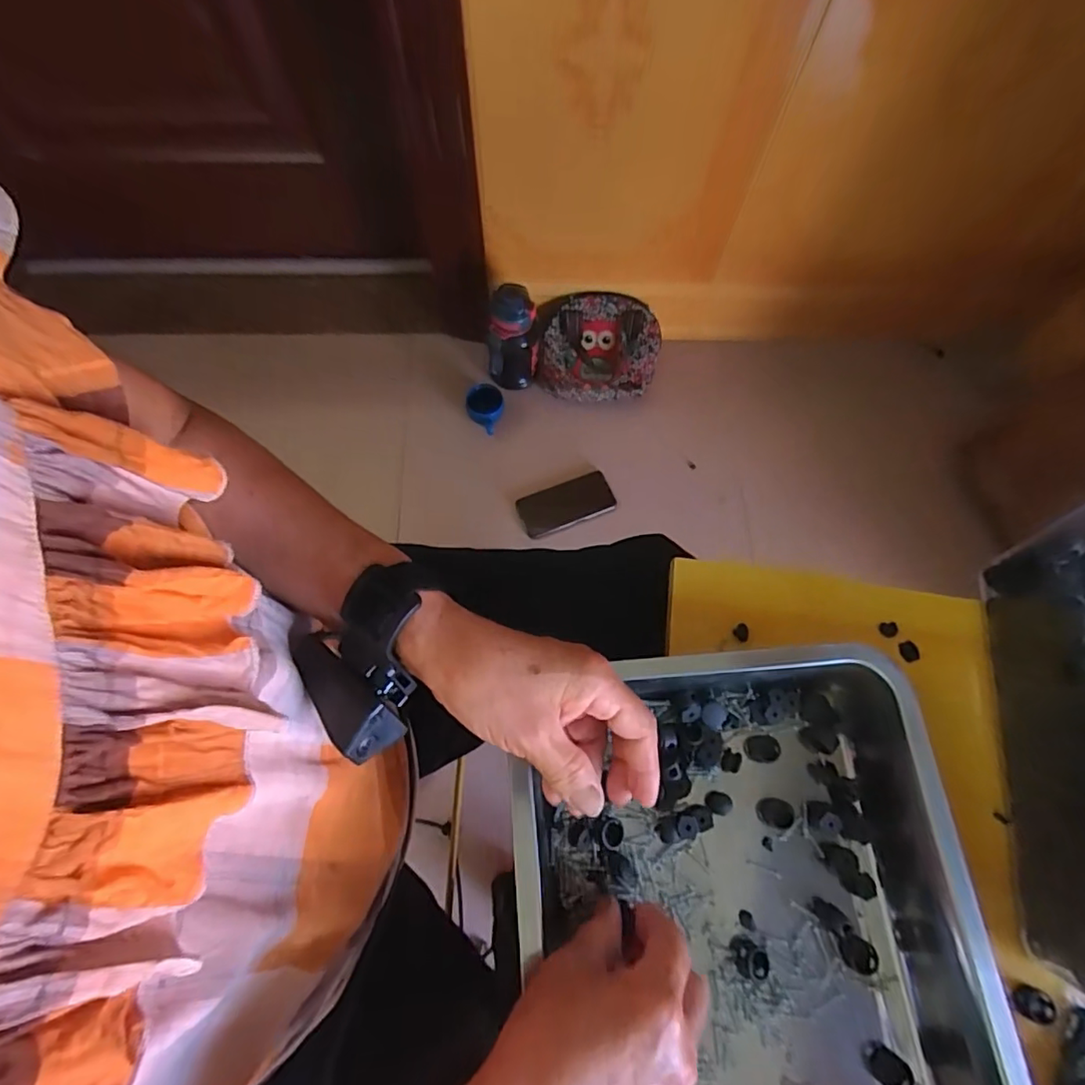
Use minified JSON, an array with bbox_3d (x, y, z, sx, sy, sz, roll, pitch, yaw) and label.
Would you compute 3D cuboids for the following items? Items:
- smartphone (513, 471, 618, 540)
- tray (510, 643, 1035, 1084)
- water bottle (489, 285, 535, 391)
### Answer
[{"bbox_3d":[0.040,-0.064,0.943,0.156,0.012,0.072,-20,84,0],"label":"smartphone"},{"bbox_3d":[0.120,0.222,0.312,0.251,0.060,0.311,-5,71,-3],"label":"tray"},{"bbox_3d":[-0.051,-0.331,0.922,0.080,0.187,0.066,-6,71,-3],"label":"water bottle"}]

